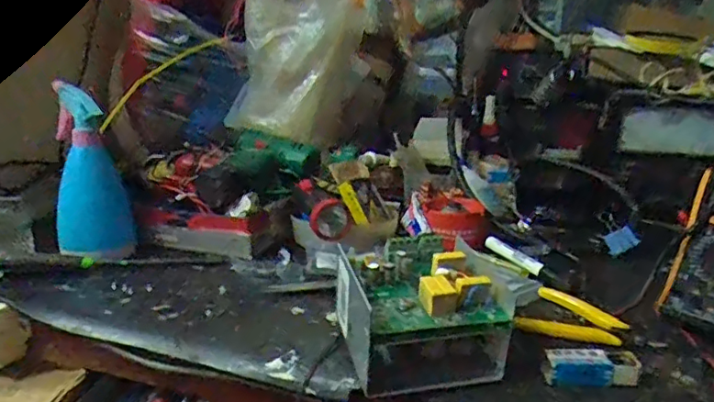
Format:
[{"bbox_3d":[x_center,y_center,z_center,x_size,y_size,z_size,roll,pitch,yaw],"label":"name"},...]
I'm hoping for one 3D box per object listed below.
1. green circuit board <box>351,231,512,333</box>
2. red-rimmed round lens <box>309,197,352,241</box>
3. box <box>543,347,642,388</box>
[{"bbox_3d":[0.051,0.061,0.442,0.096,0.031,0.103,-4,18,-14],"label":"green circuit board"},{"bbox_3d":[-0.030,0.021,0.635,0.048,0.055,0.019,1,17,2],"label":"red-rimmed round lens"},{"bbox_3d":[0.178,0.126,0.430,0.072,0.018,0.028,-1,17,-5],"label":"box"}]

